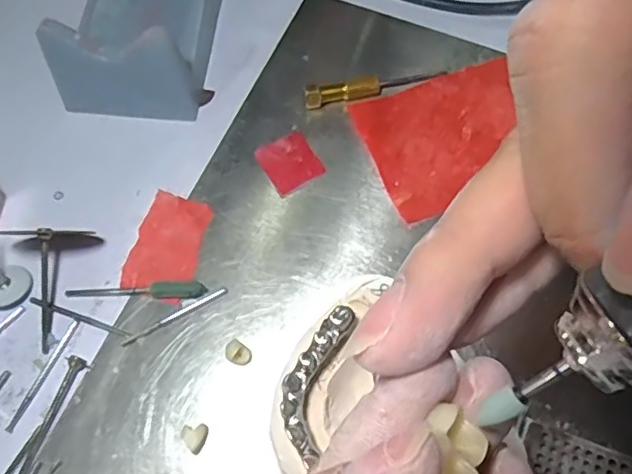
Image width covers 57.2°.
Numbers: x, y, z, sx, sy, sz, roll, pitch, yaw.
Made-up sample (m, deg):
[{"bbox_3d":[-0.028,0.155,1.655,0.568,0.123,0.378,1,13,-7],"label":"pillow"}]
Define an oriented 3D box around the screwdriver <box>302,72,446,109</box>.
[{"bbox_3d":[0.026,-0.067,0.255,0.063,0.009,0.007,-17,68,-5],"label":"screwdriver"}]

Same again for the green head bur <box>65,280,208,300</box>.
[{"bbox_3d":[-0.070,0.020,0.224,0.054,0.006,0.007,0,69,1],"label":"green head bur"}]

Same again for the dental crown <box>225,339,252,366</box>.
[{"bbox_3d":[-0.029,0.043,0.214,0.008,0.008,0.009,-43,73,-15],"label":"dental crown"}]

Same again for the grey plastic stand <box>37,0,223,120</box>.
[{"bbox_3d":[-0.076,-0.110,0.258,0.061,0.041,0.104,3,68,3],"label":"grey plastic stand"}]

